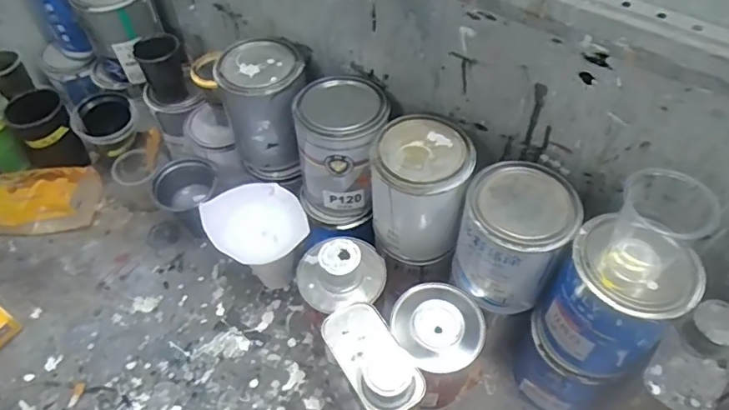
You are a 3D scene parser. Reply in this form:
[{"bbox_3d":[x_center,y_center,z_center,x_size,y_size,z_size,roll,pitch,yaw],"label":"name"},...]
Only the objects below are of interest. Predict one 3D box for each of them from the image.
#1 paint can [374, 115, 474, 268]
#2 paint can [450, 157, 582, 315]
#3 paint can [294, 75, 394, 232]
[{"bbox_3d":[0.062,-0.011,0.606,0.098,0.140,0.094,-1,52,1],"label":"paint can"},{"bbox_3d":[0.152,0.038,0.562,0.099,0.124,0.101,-1,52,1],"label":"paint can"},{"bbox_3d":[-0.028,-0.063,0.646,0.108,0.141,0.102,-1,52,1],"label":"paint can"}]

